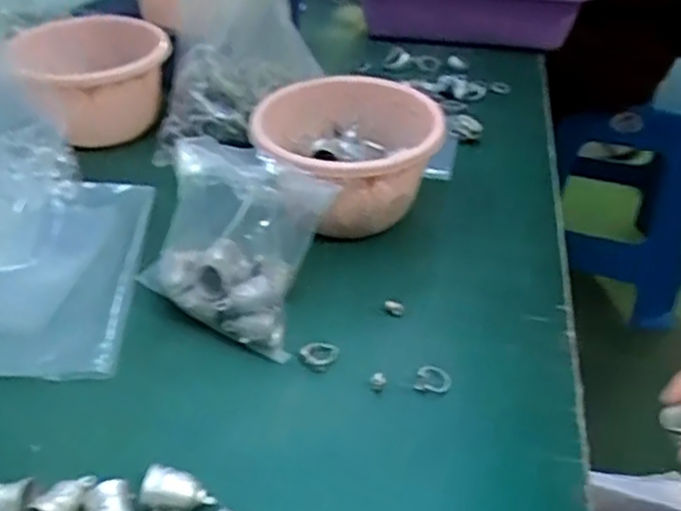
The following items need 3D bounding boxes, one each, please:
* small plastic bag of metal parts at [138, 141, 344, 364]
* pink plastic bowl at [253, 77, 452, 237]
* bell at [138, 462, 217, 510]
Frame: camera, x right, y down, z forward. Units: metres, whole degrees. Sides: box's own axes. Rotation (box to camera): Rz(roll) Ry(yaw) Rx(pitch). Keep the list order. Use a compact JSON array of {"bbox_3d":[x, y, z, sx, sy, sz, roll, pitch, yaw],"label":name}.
[{"bbox_3d":[-0.078,-0.018,0.493,0.131,0.108,0.093,19,42,23],"label":"small plastic bag of metal parts"},{"bbox_3d":[0.002,-0.080,0.576,0.136,0.094,0.148,0,38,0],"label":"pink plastic bowl"},{"bbox_3d":[-0.088,0.129,0.379,0.039,0.020,0.019,5,38,7],"label":"bell"}]

